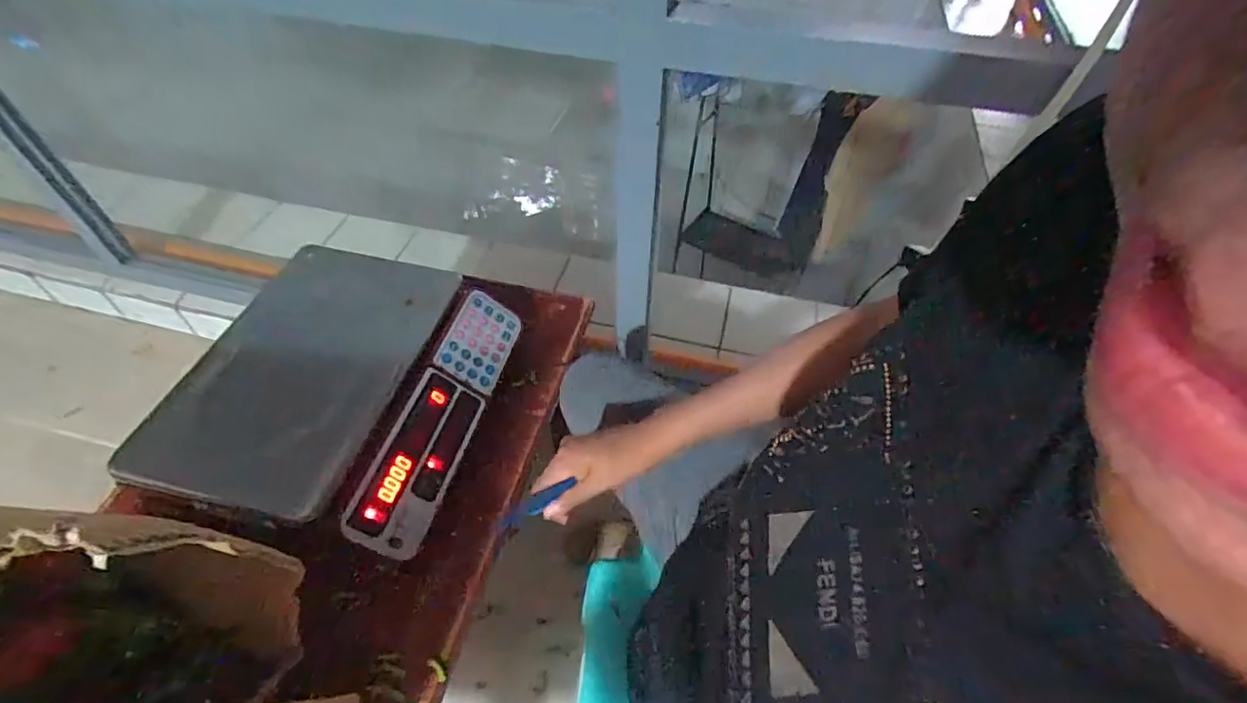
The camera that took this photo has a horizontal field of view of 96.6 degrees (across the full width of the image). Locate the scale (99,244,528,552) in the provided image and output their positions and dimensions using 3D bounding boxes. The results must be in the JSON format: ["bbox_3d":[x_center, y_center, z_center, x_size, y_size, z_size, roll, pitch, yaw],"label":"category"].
[{"bbox_3d":[-0.302,0.029,0.631,0.265,0.104,0.346,11,51,7],"label":"scale"}]

